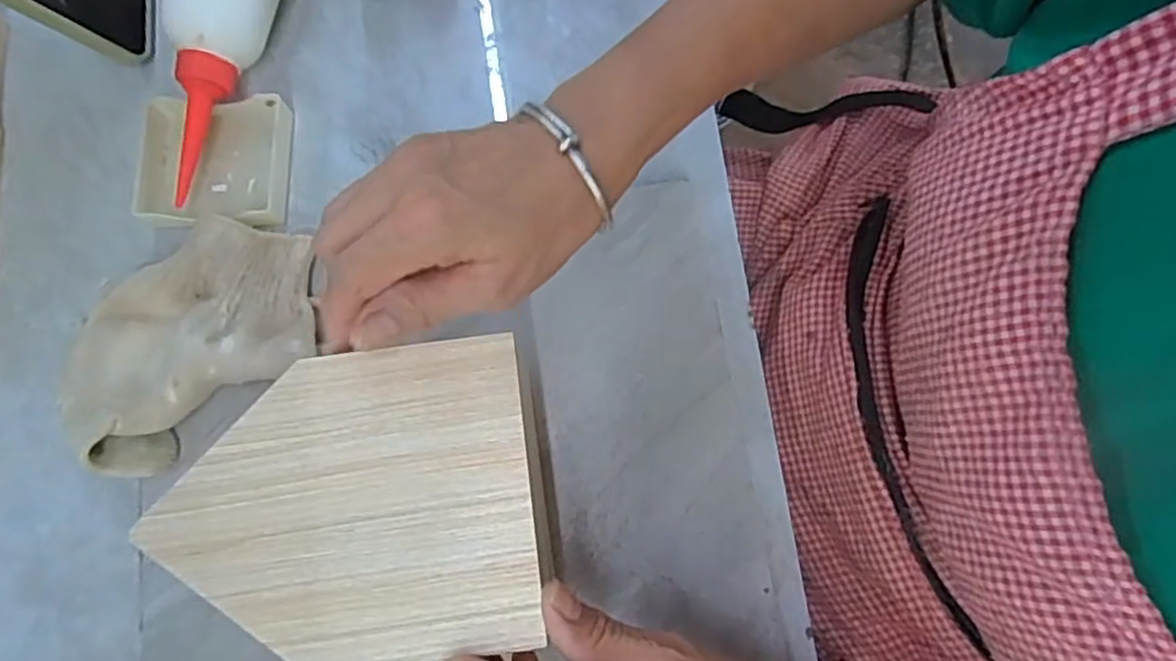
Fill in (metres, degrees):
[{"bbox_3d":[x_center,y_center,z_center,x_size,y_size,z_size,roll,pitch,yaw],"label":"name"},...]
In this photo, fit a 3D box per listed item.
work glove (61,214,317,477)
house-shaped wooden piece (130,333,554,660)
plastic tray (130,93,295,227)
[{"bbox_3d":[-0.196,0.001,0.359,0.138,0.037,0.095,-36,80,-7],"label":"work glove"},{"bbox_3d":[-0.090,0.067,0.268,0.144,0.004,0.116,-8,78,-1],"label":"house-shaped wooden piece"},{"bbox_3d":[-0.206,-0.093,0.391,0.079,0.019,0.073,0,78,1],"label":"plastic tray"}]

